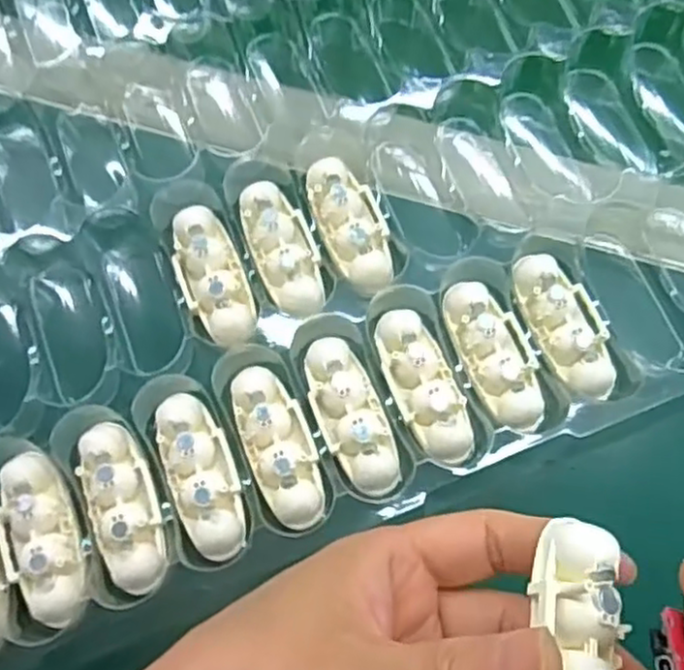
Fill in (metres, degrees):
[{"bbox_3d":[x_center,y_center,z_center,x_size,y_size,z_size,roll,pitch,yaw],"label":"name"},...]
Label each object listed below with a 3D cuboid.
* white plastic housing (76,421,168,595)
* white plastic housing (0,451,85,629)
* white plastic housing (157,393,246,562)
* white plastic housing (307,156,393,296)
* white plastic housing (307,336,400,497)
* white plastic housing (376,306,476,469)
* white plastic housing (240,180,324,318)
[{"bbox_3d":[-0.081,0.063,0.261,0.022,0.012,0.063,-20,74,-5],"label":"white plastic housing"},{"bbox_3d":[-0.112,0.074,0.257,0.026,0.011,0.064,-24,74,-6],"label":"white plastic housing"},{"bbox_3d":[-0.053,0.052,0.264,0.023,0.011,0.063,-18,74,-4],"label":"white plastic housing"},{"bbox_3d":[0.005,-0.046,0.296,0.026,0.014,0.062,-22,74,-5],"label":"white plastic housing"},{"bbox_3d":[0.003,0.031,0.272,0.024,0.011,0.063,-22,74,-5],"label":"white plastic housing"},{"bbox_3d":[0.033,0.019,0.275,0.024,0.014,0.063,-23,74,-6],"label":"white plastic housing"},{"bbox_3d":[-0.024,-0.037,0.294,0.024,0.011,0.062,-18,74,-4],"label":"white plastic housing"}]

